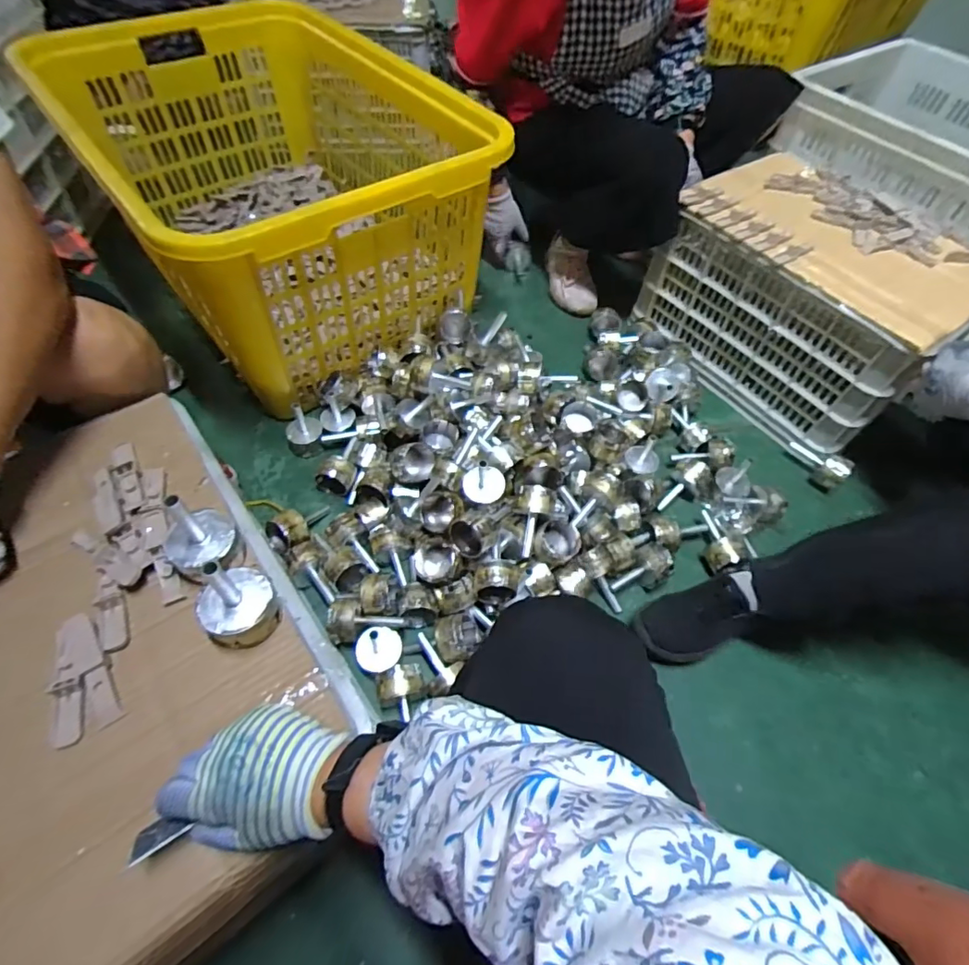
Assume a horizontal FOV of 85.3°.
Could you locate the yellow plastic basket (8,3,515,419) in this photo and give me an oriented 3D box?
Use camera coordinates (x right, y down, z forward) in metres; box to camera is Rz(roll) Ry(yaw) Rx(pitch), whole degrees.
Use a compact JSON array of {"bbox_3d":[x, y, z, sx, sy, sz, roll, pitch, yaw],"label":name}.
[{"bbox_3d":[-0.396,-0.569,1.022,0.586,0.352,0.786,-35,65,-23],"label":"yellow plastic basket"}]

